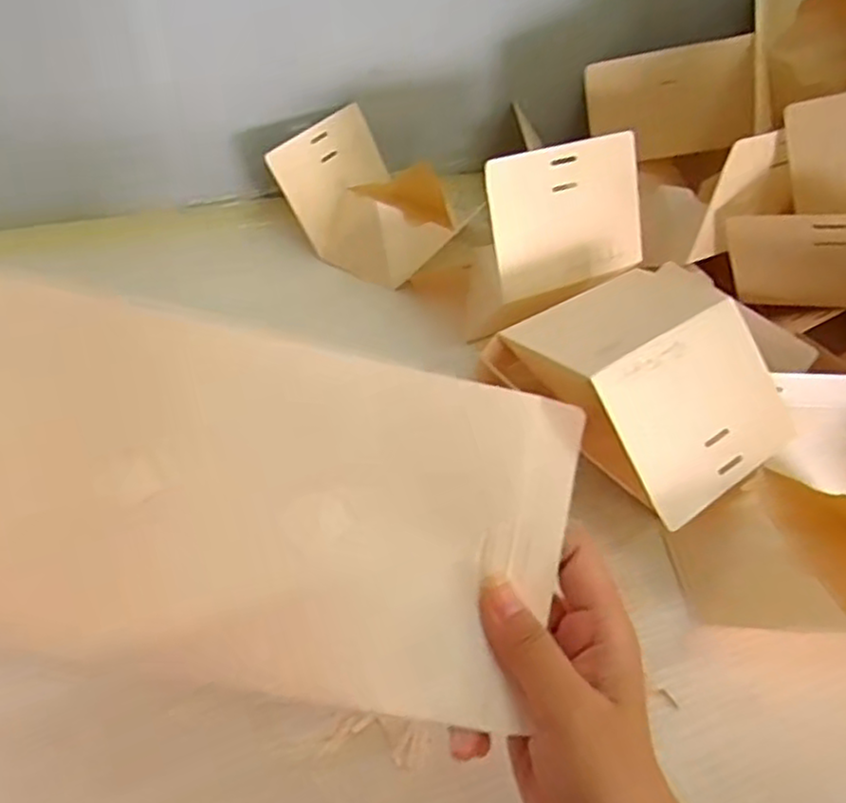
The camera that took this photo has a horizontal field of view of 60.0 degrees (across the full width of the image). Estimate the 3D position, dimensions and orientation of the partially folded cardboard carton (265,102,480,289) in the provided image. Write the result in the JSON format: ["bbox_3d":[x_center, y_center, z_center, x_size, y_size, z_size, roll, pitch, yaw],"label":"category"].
[{"bbox_3d":[-0.035,-0.178,0.631,0.148,0.070,0.134,27,49,18],"label":"partially folded cardboard carton"}]

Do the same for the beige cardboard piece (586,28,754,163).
[{"bbox_3d":[0.198,-0.240,0.589,0.126,0.079,0.018,0,26,26],"label":"beige cardboard piece"}]

